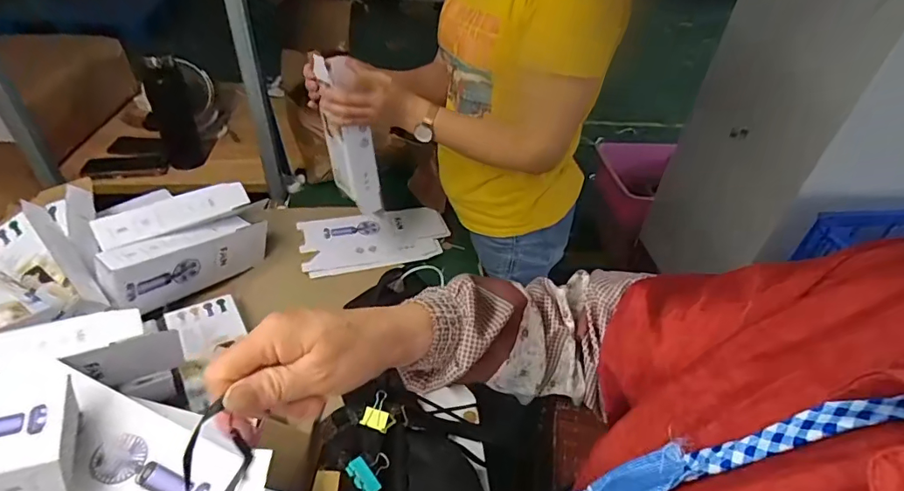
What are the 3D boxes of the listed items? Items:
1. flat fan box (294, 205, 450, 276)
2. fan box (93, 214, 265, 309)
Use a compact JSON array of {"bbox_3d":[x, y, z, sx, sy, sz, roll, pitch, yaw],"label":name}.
[{"bbox_3d":[-0.152,-0.018,0.981,0.286,0.021,0.151,-7,47,-18],"label":"flat fan box"},{"bbox_3d":[-0.423,0.023,0.804,0.048,0.103,0.261,30,31,27],"label":"fan box"}]

